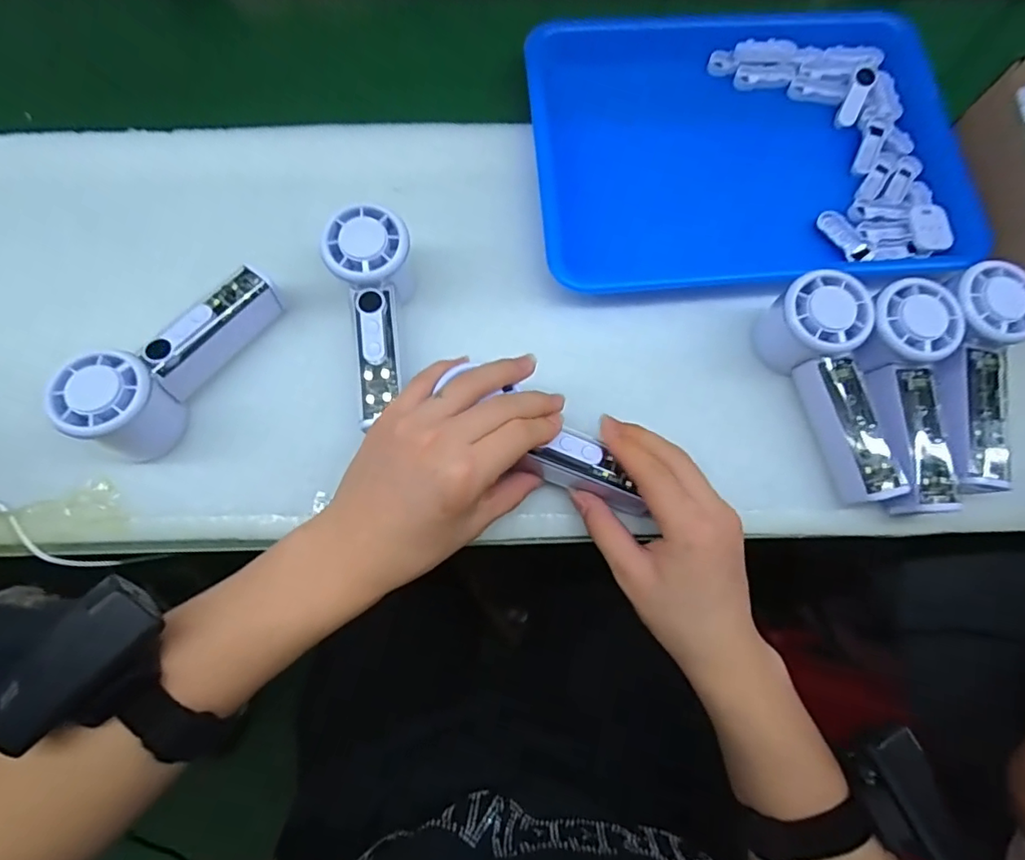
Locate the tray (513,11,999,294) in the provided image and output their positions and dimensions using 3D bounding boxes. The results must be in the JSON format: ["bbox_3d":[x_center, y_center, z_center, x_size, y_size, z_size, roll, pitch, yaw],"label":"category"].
[{"bbox_3d":[0.188,-0.239,0.444,0.337,0.026,0.259,-4,75,-2],"label":"tray"}]

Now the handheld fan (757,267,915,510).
[{"bbox_3d":[0.221,-0.027,0.373,0.058,0.055,0.153,-14,76,-5],"label":"handheld fan"}]

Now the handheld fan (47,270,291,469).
[{"bbox_3d":[-0.226,-0.052,0.363,0.048,0.065,0.150,31,77,7],"label":"handheld fan"}]

